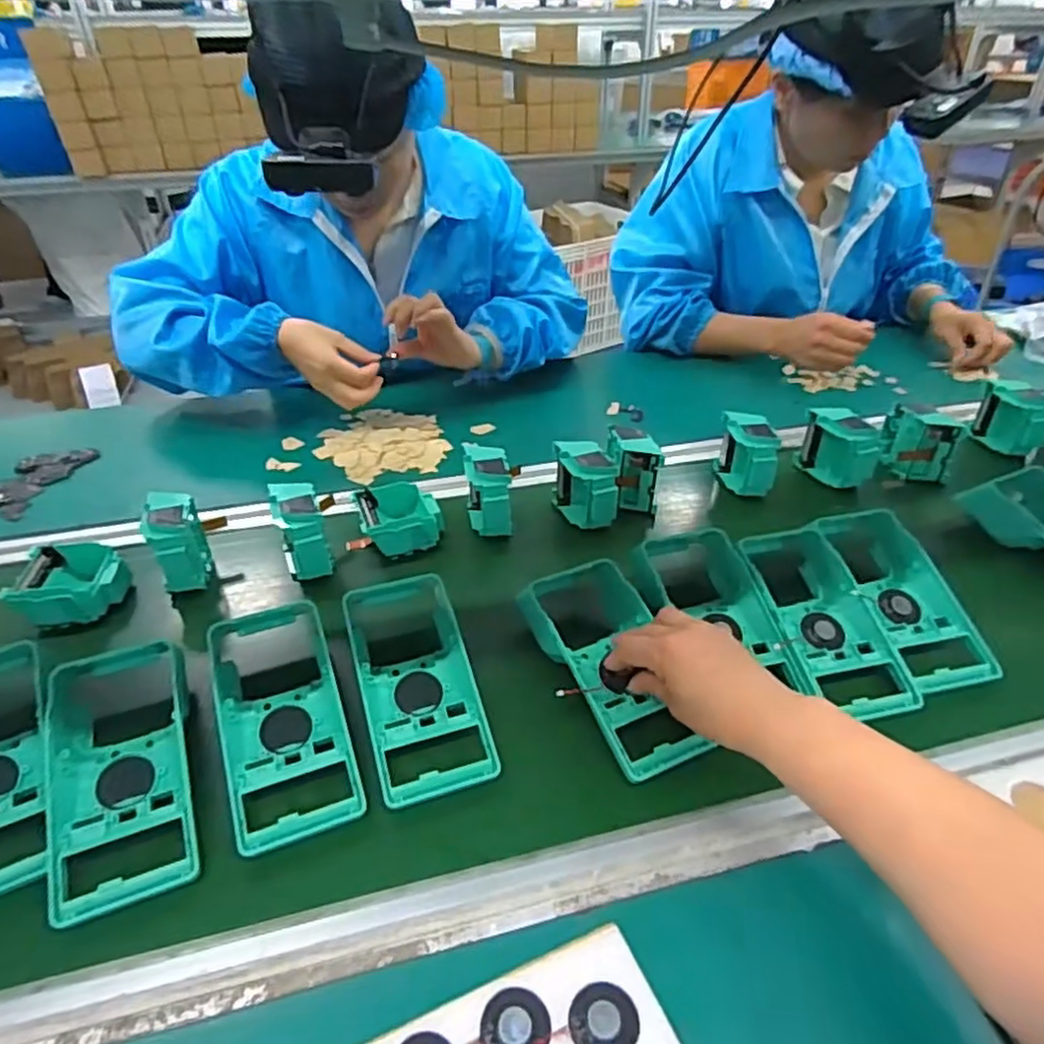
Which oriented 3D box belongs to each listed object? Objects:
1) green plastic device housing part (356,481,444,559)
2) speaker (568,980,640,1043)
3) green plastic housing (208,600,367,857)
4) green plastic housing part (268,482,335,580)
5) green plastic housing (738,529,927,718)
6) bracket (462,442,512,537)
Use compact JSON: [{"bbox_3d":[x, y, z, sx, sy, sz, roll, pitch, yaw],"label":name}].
[{"bbox_3d":[-0.120,-0.004,0.692,0.080,0.034,0.074,-10,38,-16],"label":"green plastic device housing part"},{"bbox_3d":[0.041,0.249,0.346,0.034,0.004,0.033,1,36,-1],"label":"speaker"},{"bbox_3d":[-0.173,0.131,0.495,0.087,0.044,0.193,-13,39,-20],"label":"green plastic housing"},{"bbox_3d":[-0.205,0.009,0.645,0.045,0.087,0.065,-16,40,-23],"label":"green plastic housing part"},{"bbox_3d":[0.242,0.076,0.575,0.084,0.049,0.188,-6,37,-11],"label":"green plastic housing"},{"bbox_3d":[-0.035,-0.027,0.685,0.051,0.071,0.067,-4,36,-8],"label":"bracket"}]

